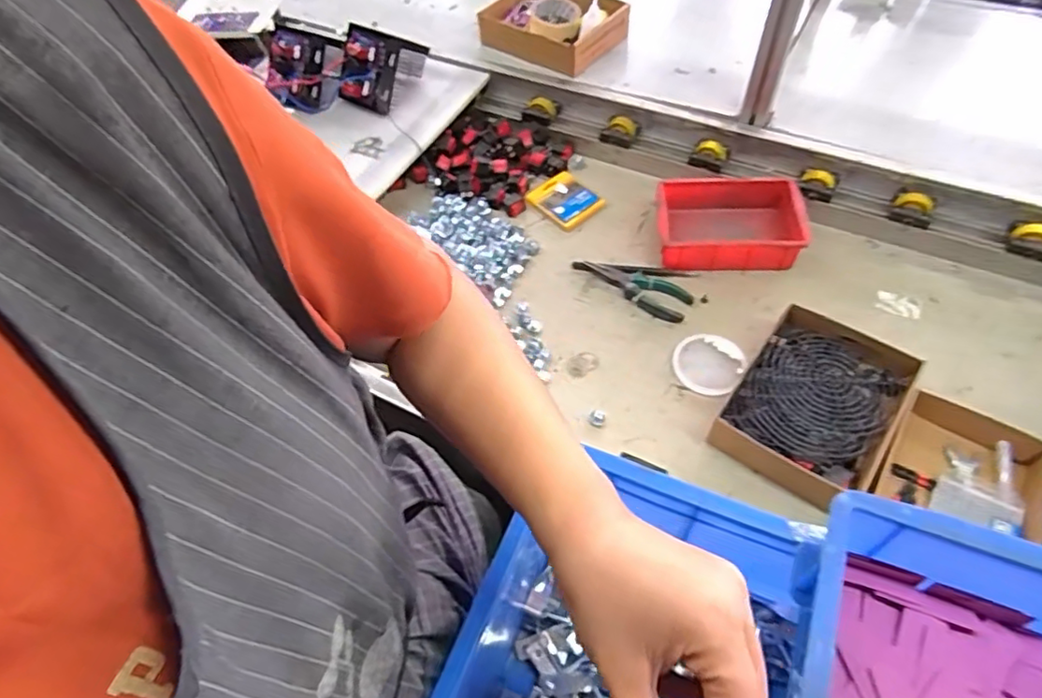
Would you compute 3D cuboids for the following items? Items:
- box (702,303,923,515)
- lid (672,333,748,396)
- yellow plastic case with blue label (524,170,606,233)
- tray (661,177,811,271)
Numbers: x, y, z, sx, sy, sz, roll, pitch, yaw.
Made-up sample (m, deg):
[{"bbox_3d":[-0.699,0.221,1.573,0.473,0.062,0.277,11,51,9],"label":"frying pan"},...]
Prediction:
[{"bbox_3d":[0.338,0.068,0.701,0.160,0.050,0.221,31,62,23],"label":"box"},{"bbox_3d":[0.239,0.018,0.771,0.086,0.006,0.087,-2,54,3],"label":"lid"},{"bbox_3d":[0.069,-0.234,0.949,0.109,0.014,0.085,39,77,26],"label":"yellow plastic case with blue label"},{"bbox_3d":[0.298,-0.179,0.871,0.202,0.058,0.144,4,55,7],"label":"tray"}]

